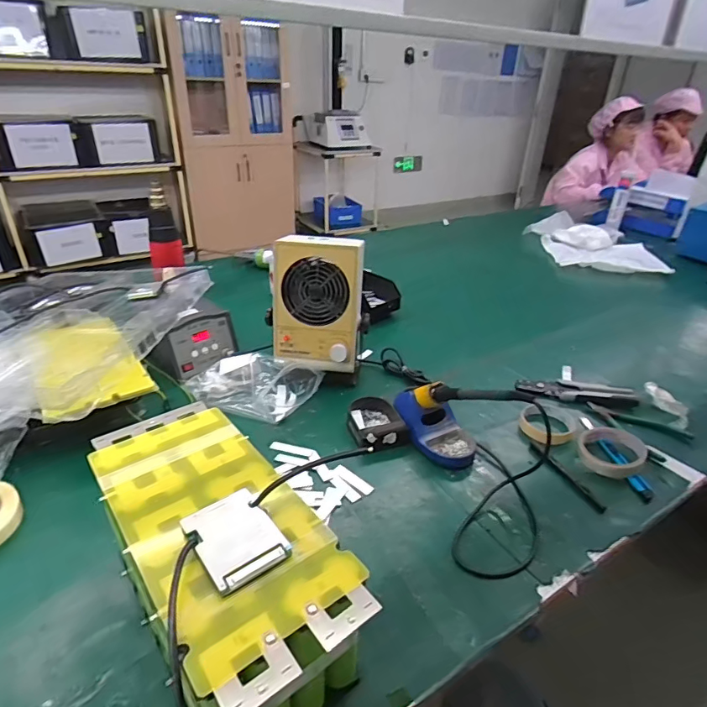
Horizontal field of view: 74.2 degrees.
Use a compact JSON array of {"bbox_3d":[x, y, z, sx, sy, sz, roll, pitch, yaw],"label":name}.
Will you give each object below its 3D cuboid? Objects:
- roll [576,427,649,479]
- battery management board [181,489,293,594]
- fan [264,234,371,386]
[{"bbox_3d":[0.388,0.147,0.702,0.094,0.027,0.095,1,30,-1],"label":"roll"},{"bbox_3d":[-0.096,0.149,0.381,0.060,0.012,0.081,-20,37,-32],"label":"battery management board"},{"bbox_3d":[-0.059,-0.068,0.811,0.161,0.245,0.121,0,30,-3],"label":"fan"}]

